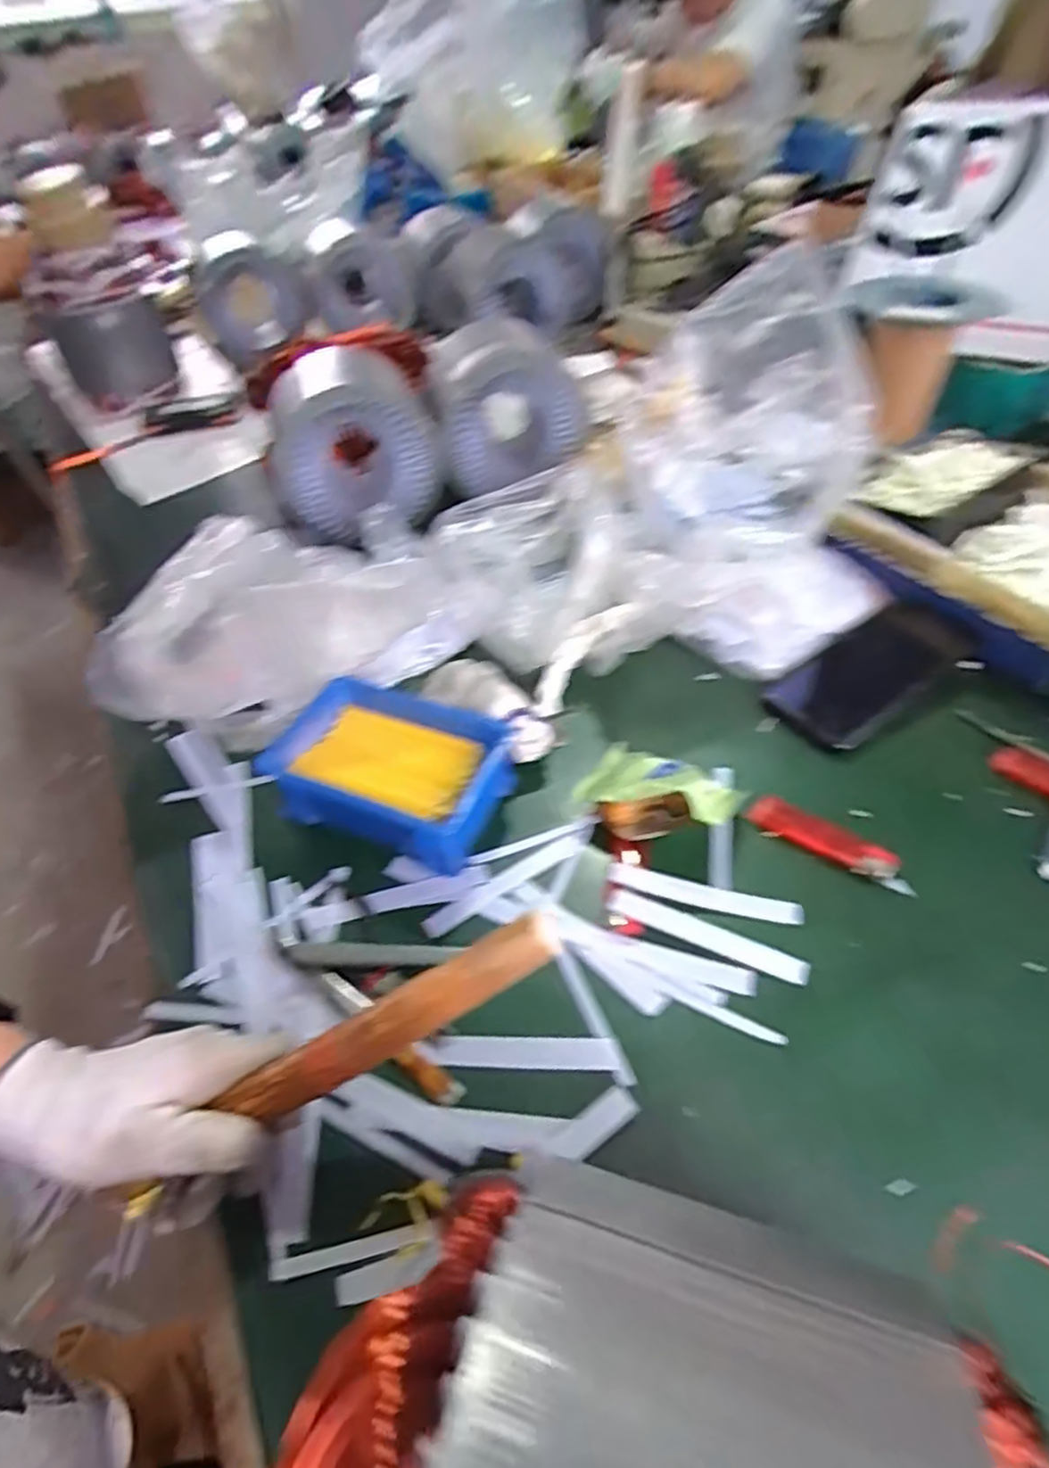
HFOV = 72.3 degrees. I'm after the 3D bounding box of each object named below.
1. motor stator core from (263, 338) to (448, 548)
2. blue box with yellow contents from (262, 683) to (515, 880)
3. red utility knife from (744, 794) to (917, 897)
[{"bbox_3d":[-0.175,-0.299,0.728,0.166,0.133,0.160,-13,48,-6],"label":"motor stator core"},{"bbox_3d":[-0.090,0.024,0.482,0.150,0.050,0.106,20,52,22],"label":"blue box with yellow contents"},{"bbox_3d":[0.189,0.068,0.447,0.100,0.016,0.022,26,55,26],"label":"red utility knife"}]

